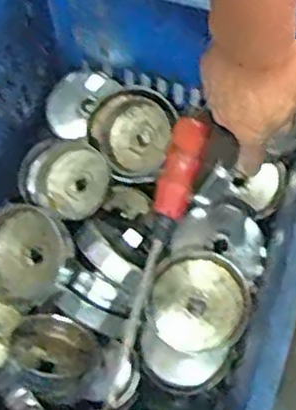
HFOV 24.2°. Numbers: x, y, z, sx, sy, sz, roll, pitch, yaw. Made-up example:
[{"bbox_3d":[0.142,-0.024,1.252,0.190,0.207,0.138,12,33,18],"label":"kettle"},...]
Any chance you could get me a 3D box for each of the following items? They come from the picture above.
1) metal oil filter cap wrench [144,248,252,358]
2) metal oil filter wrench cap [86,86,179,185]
[{"bbox_3d":[0.047,0.093,0.657,0.095,0.024,0.094,33,73,12],"label":"metal oil filter cap wrench"},{"bbox_3d":[-0.019,-0.071,0.735,0.091,0.043,0.102,20,71,8],"label":"metal oil filter wrench cap"}]

